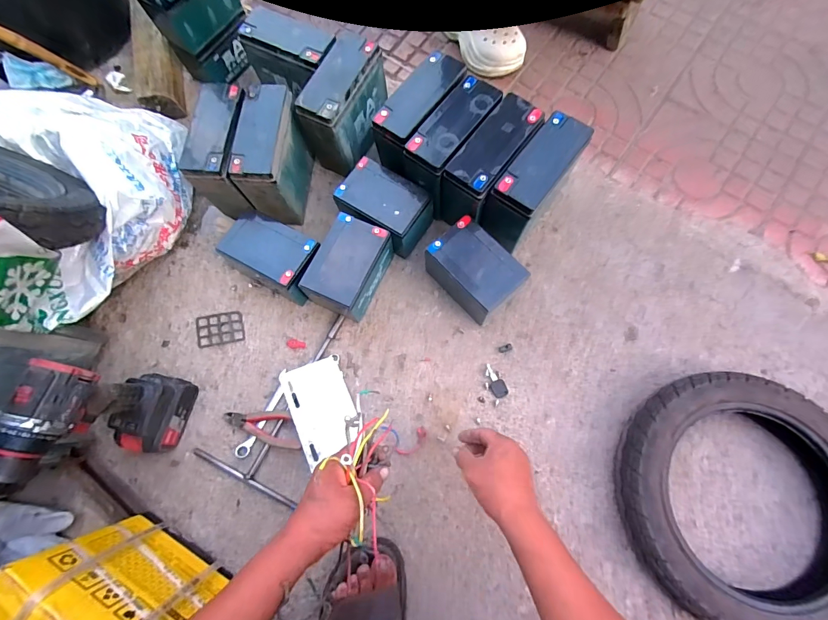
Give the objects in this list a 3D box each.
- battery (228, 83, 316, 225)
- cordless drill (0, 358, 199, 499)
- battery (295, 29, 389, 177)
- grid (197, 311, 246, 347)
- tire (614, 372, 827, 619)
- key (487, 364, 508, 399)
[{"bbox_3d":[-0.252,-0.270,0.689,0.082,0.156,0.184,6,72,2],"label":"battery"},{"bbox_3d":[-0.414,0.171,0.507,0.064,0.252,0.184,11,78,8],"label":"cordless drill"},{"bbox_3d":[-0.128,-0.376,0.713,0.089,0.160,0.181,23,73,7],"label":"battery"},{"bbox_3d":[-0.347,0.034,0.682,0.081,0.004,0.061,-10,70,-7],"label":"grid"},{"bbox_3d":[0.479,0.273,0.552,0.344,0.083,0.335,-1,77,5],"label":"tire"},{"bbox_3d":[0.139,0.121,0.651,0.025,0.004,0.058,-25,76,-1],"label":"key"}]

